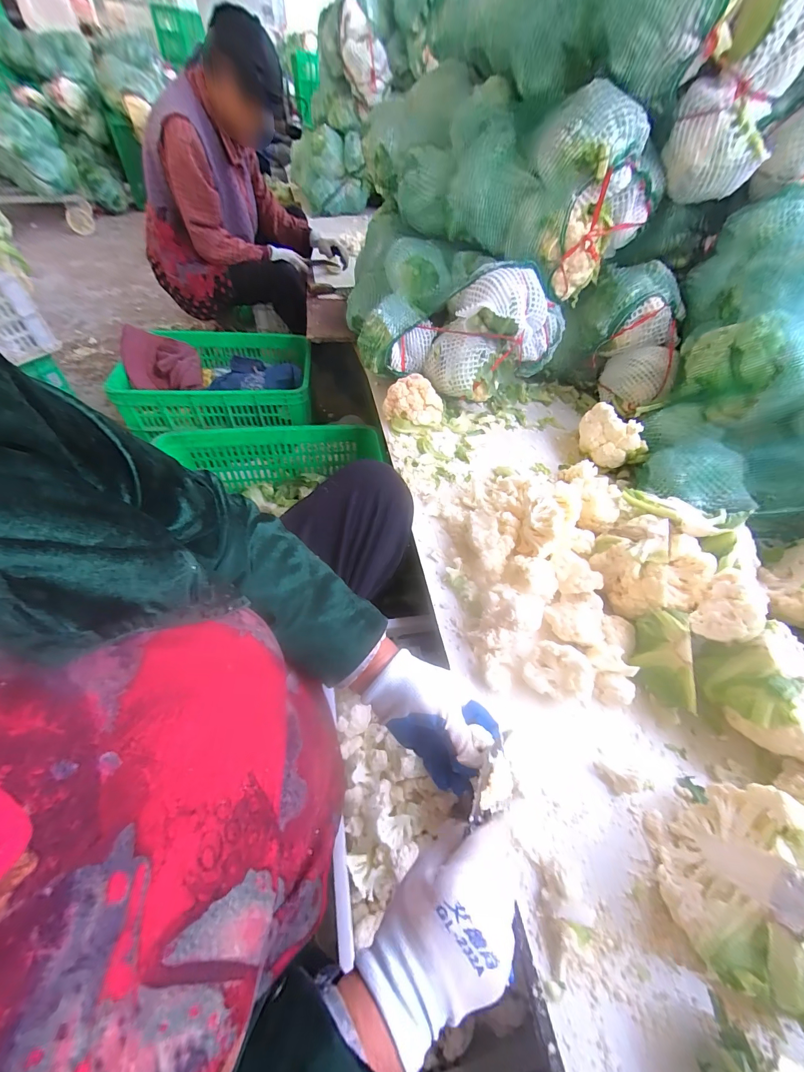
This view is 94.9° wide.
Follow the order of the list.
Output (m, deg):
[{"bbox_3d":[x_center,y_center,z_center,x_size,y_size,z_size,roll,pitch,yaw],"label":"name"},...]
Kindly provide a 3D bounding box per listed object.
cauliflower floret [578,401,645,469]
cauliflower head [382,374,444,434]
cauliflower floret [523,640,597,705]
[{"bbox_3d":[0.429,-0.213,0.768,0.121,0.086,0.084,31,56,17],"label":"cauliflower floret"},{"bbox_3d":[0.024,-0.284,0.799,0.102,0.075,0.111,3,52,-4],"label":"cauliflower head"},{"bbox_3d":[0.204,0.181,0.490,0.083,0.069,0.065,15,52,5],"label":"cauliflower floret"}]

